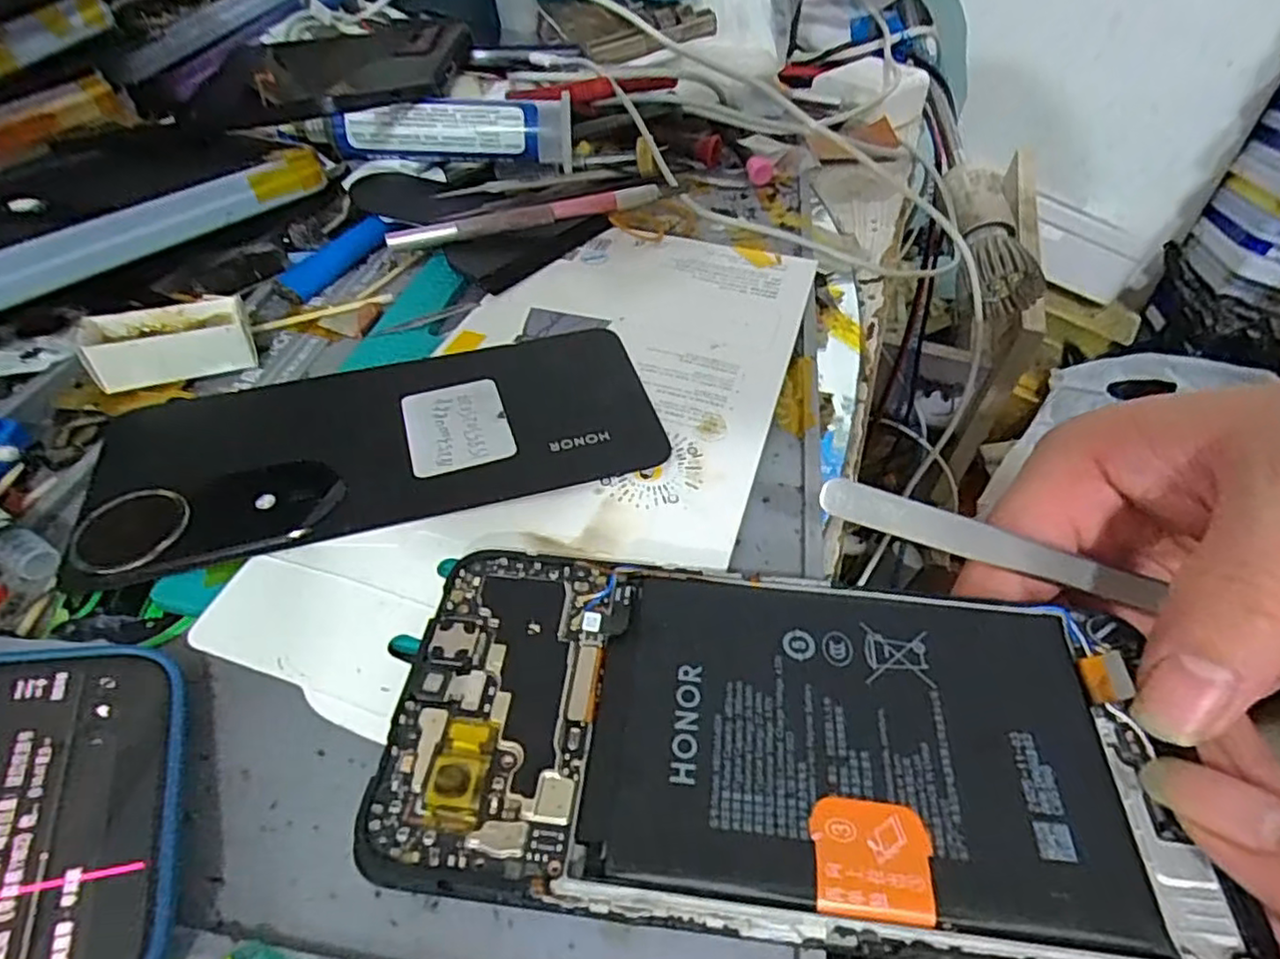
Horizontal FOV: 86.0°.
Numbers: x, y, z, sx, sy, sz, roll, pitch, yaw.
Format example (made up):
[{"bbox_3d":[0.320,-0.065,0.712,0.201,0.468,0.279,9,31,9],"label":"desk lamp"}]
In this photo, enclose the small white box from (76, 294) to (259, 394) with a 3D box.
[{"bbox_3d":[-0.159,-0.047,0.233,0.048,0.017,0.022,-19,49,-18],"label":"small white box"}]

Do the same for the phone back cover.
[{"bbox_3d":[-0.080,-0.015,0.210,0.165,0.004,0.076,-12,47,-12],"label":"phone back cover"}]

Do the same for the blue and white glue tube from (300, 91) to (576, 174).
[{"bbox_3d":[-0.085,-0.153,0.303,0.112,0.026,0.017,-11,47,-10],"label":"blue and white glue tube"}]

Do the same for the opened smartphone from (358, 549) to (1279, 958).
[{"bbox_3d":[0.029,0.052,0.144,0.156,0.009,0.073,5,44,4],"label":"opened smartphone"}]

